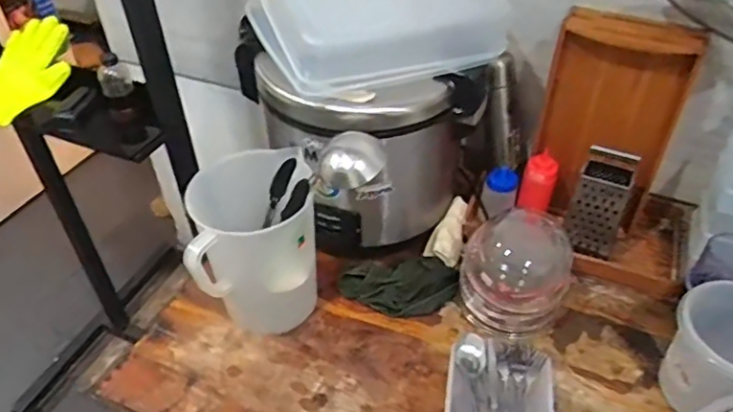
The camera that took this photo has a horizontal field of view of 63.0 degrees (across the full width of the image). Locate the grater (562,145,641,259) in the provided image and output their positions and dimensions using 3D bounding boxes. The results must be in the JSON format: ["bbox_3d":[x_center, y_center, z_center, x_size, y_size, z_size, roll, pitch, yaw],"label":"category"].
[{"bbox_3d":[0.427,-0.001,1.103,0.097,0.228,0.082,17,46,19],"label":"grater"}]

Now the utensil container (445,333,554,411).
[{"bbox_3d":[0.184,0.298,0.848,0.147,0.157,0.145,7,43,9],"label":"utensil container"}]

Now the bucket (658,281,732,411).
[{"bbox_3d":[0.534,0.228,0.890,0.159,0.198,0.171,-1,42,1],"label":"bucket"}]

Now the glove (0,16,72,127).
[{"bbox_3d":[-0.669,-0.251,1.173,0.116,0.067,0.256,25,74,26],"label":"glove"}]

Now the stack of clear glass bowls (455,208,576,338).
[{"bbox_3d":[0.254,0.110,1.029,0.188,0.186,0.160,16,45,18],"label":"stack of clear glass bowls"}]

